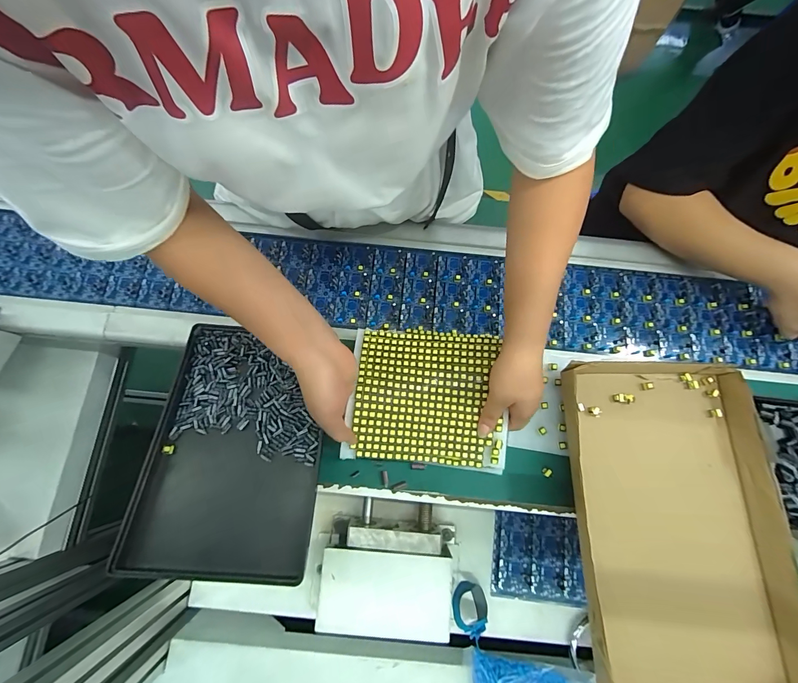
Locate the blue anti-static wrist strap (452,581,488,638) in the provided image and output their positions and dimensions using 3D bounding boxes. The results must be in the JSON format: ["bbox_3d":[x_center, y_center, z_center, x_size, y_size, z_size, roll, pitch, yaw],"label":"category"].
[{"bbox_3d":[0.105,0.390,0.489,0.052,0.048,0.057,-13,77,-5],"label":"blue anti-static wrist strap"}]

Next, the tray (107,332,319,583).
[{"bbox_3d":[-0.194,0.120,0.413,0.191,0.023,0.284,1,67,0],"label":"tray"}]

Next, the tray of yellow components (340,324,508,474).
[{"bbox_3d":[0.036,0.067,0.433,0.193,0.028,0.171,6,76,0],"label":"tray of yellow components"}]

